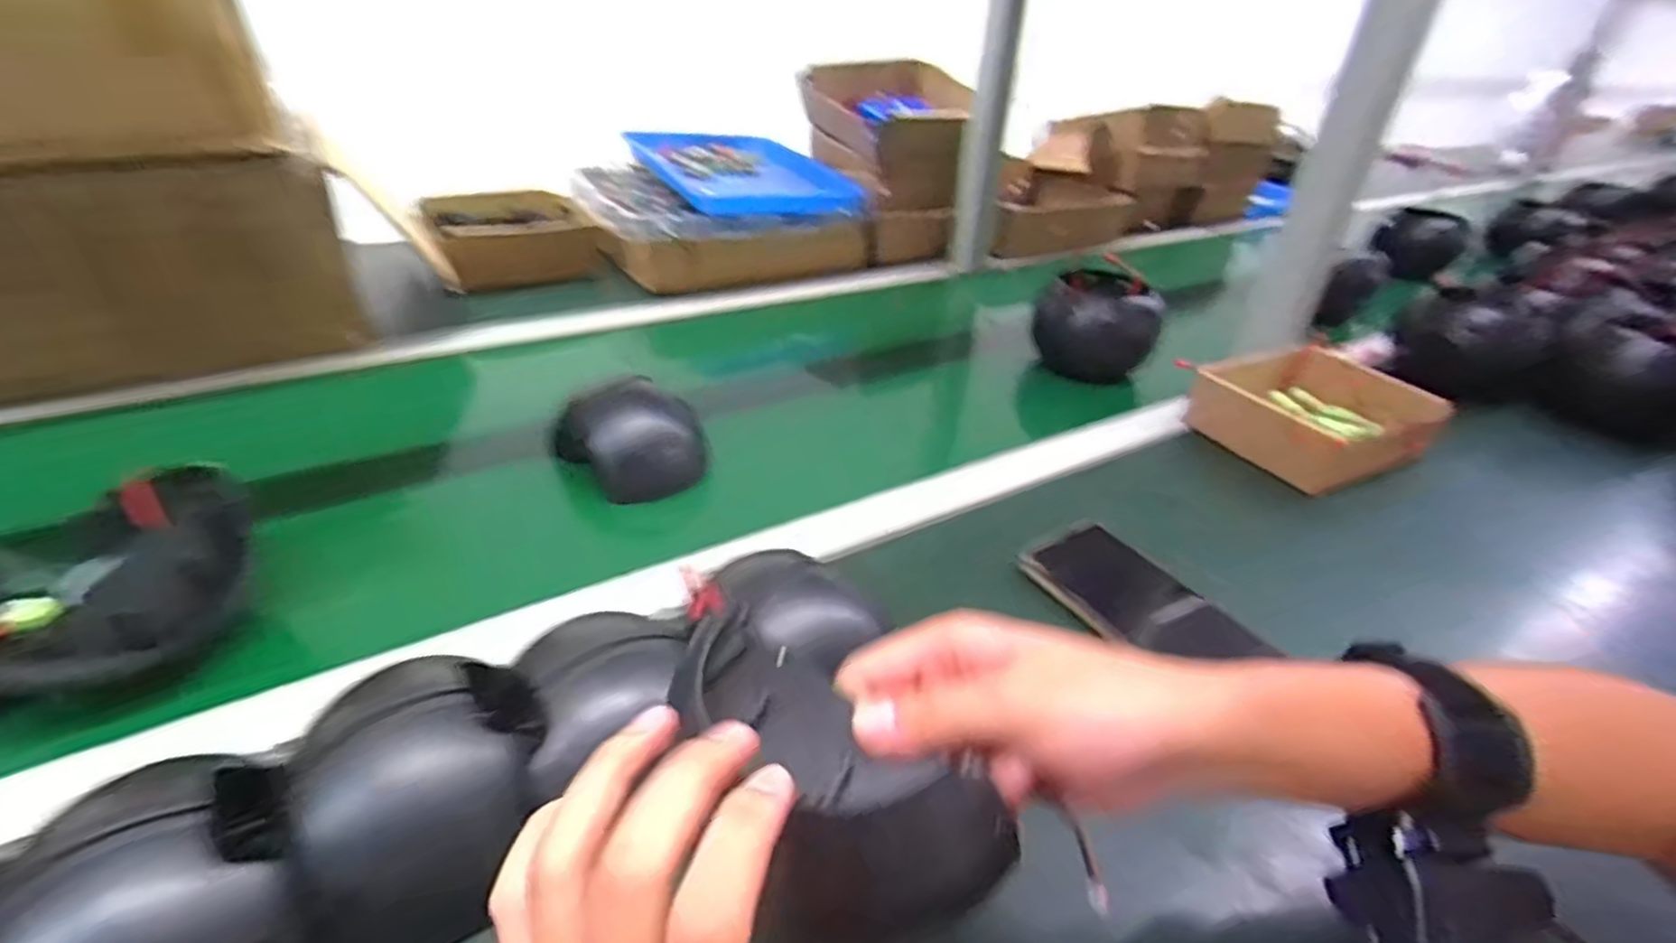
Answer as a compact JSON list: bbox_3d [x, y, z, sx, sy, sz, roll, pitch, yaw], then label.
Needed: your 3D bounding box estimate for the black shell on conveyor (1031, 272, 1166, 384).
[{"bbox_3d":[0.280,-0.161,0.785,0.122,0.088,0.114,15,36,14],"label":"black shell on conveyor"}]

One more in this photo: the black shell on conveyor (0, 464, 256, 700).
[{"bbox_3d":[-0.359,0.059,0.369,0.063,0.065,0.115,5,34,-1],"label":"black shell on conveyor"}]

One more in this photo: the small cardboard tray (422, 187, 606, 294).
[{"bbox_3d":[-0.428,-0.305,0.933,0.191,0.067,0.217,-13,38,-24],"label":"small cardboard tray"}]

